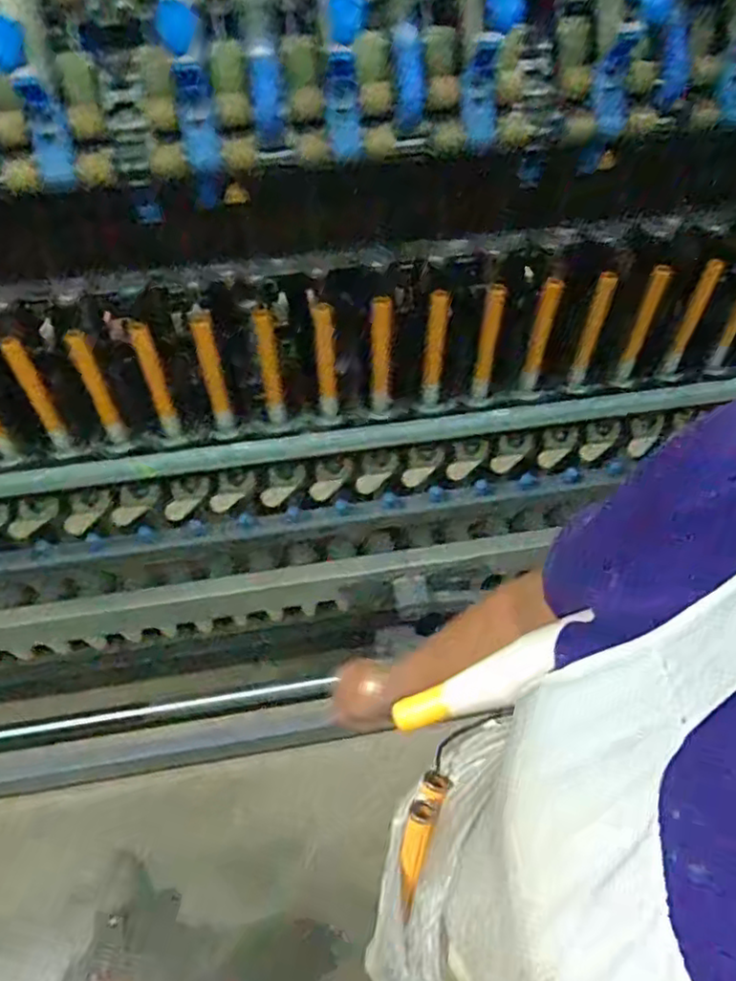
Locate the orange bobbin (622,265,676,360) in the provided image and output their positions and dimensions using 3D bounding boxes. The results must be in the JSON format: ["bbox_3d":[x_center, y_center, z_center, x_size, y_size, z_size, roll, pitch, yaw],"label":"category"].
[{"bbox_3d":[0.372,-0.235,0.889,0.023,0.151,0.019,29,59,20],"label":"orange bobbin"}]

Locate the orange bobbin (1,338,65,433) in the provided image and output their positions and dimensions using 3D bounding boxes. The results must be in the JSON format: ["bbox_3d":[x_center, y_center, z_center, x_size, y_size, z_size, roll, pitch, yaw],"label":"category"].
[{"bbox_3d":[-0.395,-0.121,0.786,0.024,0.131,0.025,-30,59,-20],"label":"orange bobbin"}]

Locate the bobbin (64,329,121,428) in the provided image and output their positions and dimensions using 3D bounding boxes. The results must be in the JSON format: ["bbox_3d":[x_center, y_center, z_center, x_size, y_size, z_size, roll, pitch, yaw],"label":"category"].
[{"bbox_3d":[-0.330,-0.132,0.801,0.019,0.133,0.027,-25,58,-18],"label":"bobbin"}]

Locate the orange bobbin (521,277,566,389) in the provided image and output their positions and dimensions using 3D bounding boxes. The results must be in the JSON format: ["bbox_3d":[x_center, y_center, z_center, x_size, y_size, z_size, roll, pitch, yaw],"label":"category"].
[{"bbox_3d":[0.230,-0.203,0.890,0.023,0.176,0.023,16,55,11],"label":"orange bobbin"}]

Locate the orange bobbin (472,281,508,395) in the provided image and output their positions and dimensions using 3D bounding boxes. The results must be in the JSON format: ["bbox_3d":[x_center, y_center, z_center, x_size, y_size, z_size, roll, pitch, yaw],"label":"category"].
[{"bbox_3d":[0.160,-0.197,0.886,0.023,0.190,0.018,12,54,9],"label":"orange bobbin"}]

